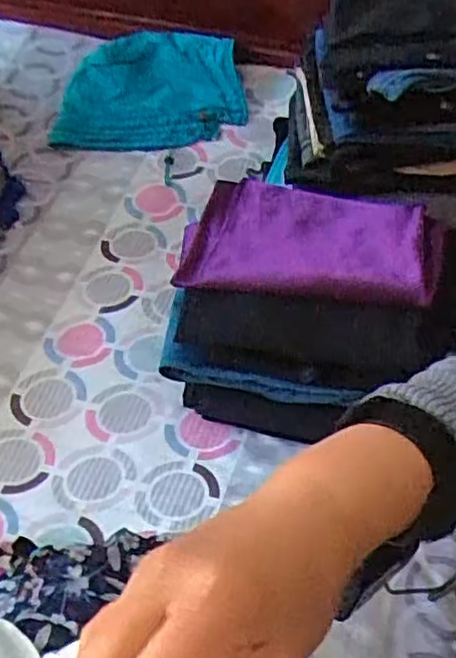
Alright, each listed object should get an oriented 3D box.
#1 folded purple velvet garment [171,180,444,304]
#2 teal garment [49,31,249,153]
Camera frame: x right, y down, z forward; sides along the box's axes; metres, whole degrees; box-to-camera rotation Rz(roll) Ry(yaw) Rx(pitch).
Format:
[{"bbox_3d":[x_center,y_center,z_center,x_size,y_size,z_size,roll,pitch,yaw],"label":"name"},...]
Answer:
[{"bbox_3d":[0.095,-0.107,0.829,0.303,0.071,0.155,12,57,9],"label":"folded purple velvet garment"},{"bbox_3d":[-0.150,-0.476,1.370,0.368,0.057,0.331,1,56,2],"label":"teal garment"}]

